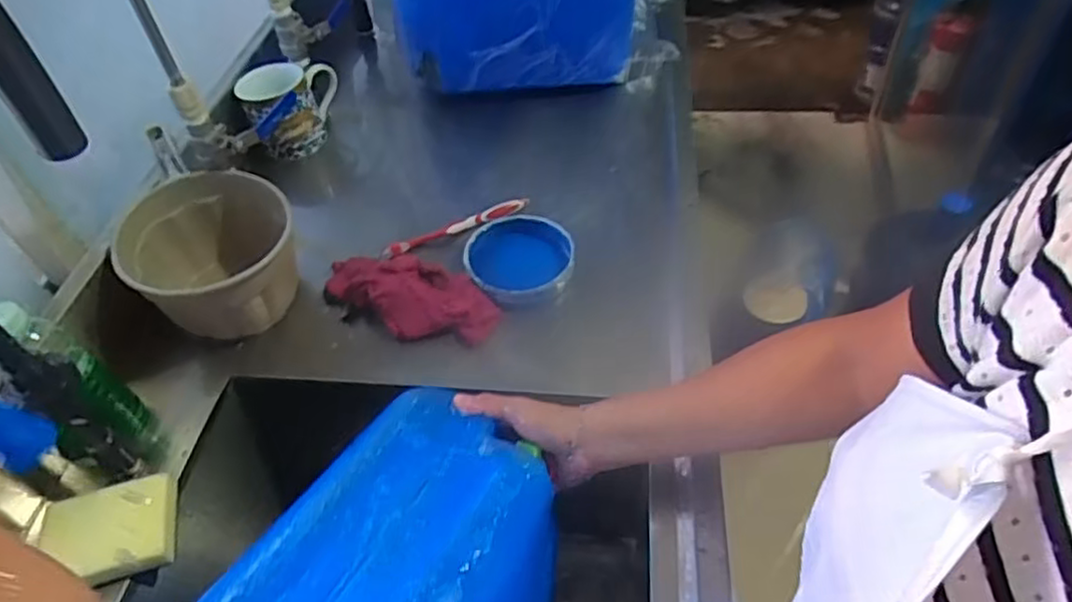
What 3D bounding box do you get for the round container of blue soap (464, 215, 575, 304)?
[{"bbox_3d":[-0.018,-0.048,0.752,0.116,0.033,0.132,-6,48,1],"label":"round container of blue soap"}]

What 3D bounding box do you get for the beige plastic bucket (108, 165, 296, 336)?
[{"bbox_3d":[-0.329,-0.040,0.710,0.161,0.125,0.156,-3,48,4],"label":"beige plastic bucket"}]

